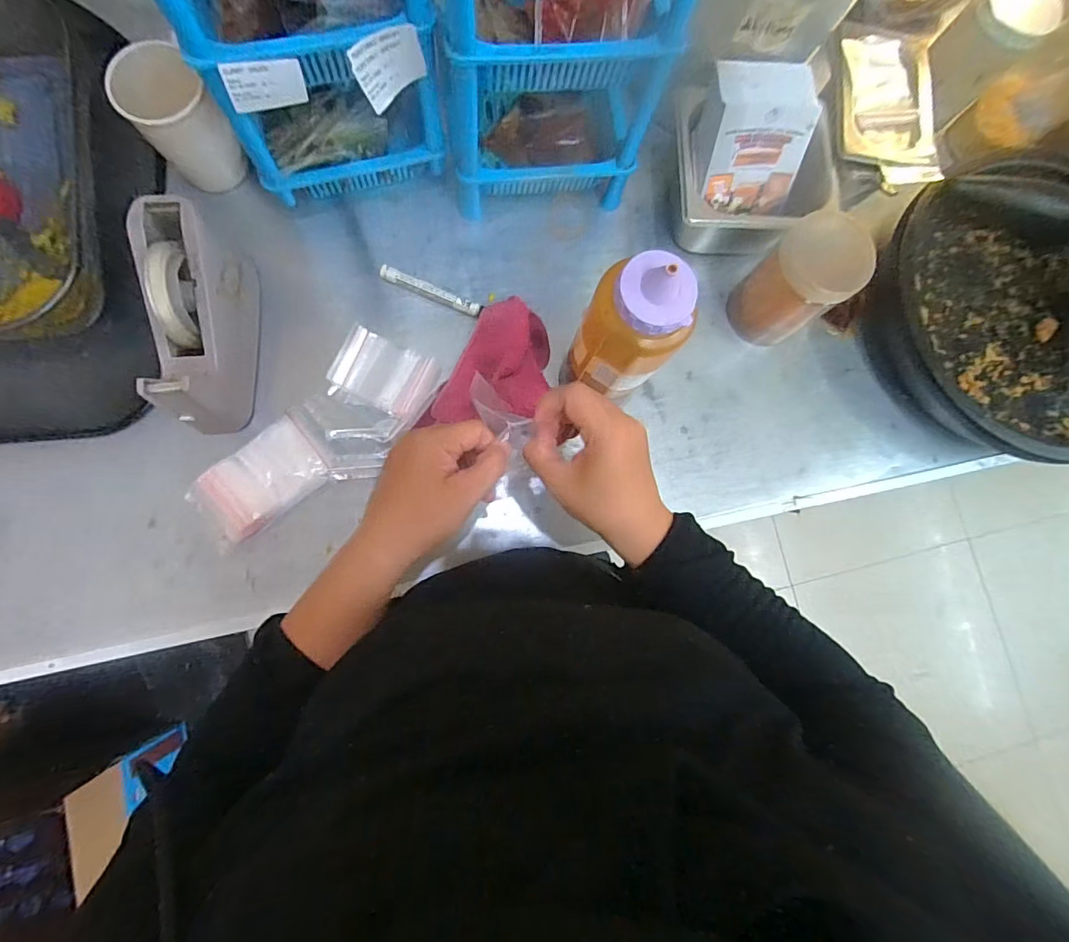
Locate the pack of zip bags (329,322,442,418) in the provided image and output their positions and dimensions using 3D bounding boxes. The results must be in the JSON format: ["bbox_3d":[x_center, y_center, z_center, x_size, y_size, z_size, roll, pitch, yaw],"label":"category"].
[{"bbox_3d":[-0.165,-0.108,0.548,0.107,0.020,0.077,20,81,-2],"label":"pack of zip bags"}]

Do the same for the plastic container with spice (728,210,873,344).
[{"bbox_3d":[0.284,-0.203,0.540,0.075,0.141,0.088,-31,86,-9],"label":"plastic container with spice"}]

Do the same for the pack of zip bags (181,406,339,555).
[{"bbox_3d":[-0.285,0.009,0.515,0.135,0.008,0.082,-39,87,-9],"label":"pack of zip bags"}]

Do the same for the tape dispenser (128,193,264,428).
[{"bbox_3d":[-0.333,-0.147,0.487,0.081,0.100,0.207,-5,83,-7],"label":"tape dispenser"}]

